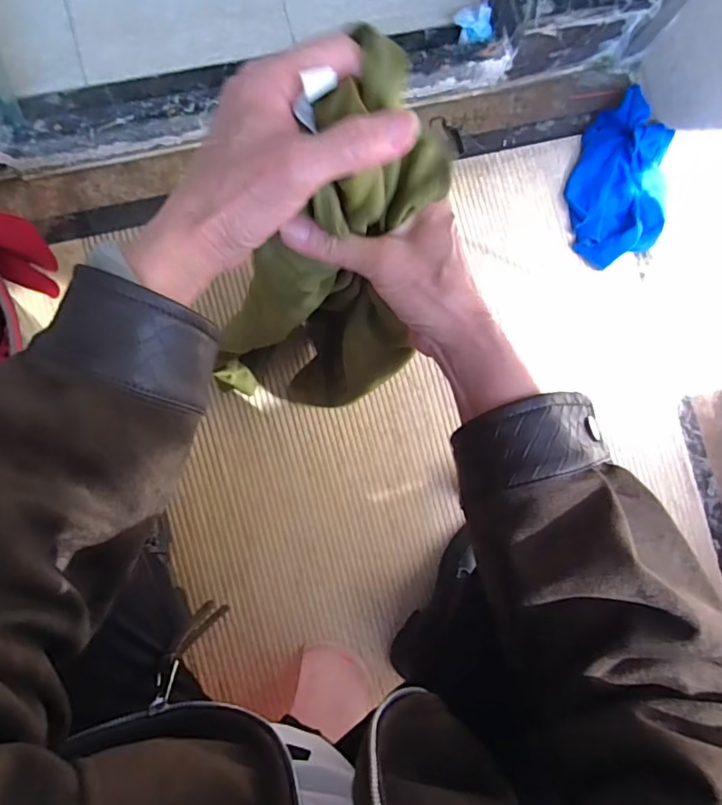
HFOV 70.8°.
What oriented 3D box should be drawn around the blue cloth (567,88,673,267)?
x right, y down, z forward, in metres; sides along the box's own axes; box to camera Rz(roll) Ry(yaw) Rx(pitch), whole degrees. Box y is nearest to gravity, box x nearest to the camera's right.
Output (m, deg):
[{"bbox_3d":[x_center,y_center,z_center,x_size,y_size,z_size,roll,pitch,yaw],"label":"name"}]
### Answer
[{"bbox_3d":[0.394,-0.342,0.772,0.150,0.048,0.276,4,84,-4],"label":"blue cloth"}]

